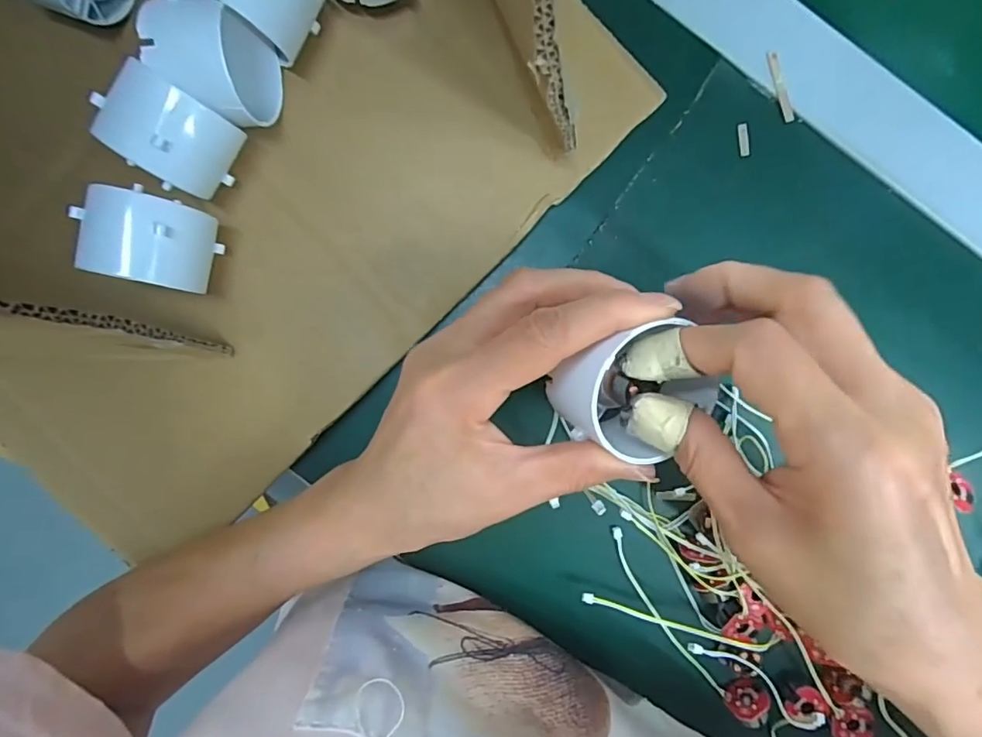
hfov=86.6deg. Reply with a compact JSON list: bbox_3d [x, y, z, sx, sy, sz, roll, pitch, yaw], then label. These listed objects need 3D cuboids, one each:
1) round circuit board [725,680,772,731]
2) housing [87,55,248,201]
[{"bbox_3d":[0.129,0.167,0.261,0.019,0.019,0.010,-44,121,-30],"label":"round circuit board"},{"bbox_3d":[-0.138,-0.100,0.227,0.043,0.047,0.037,29,93,-2],"label":"housing"}]

